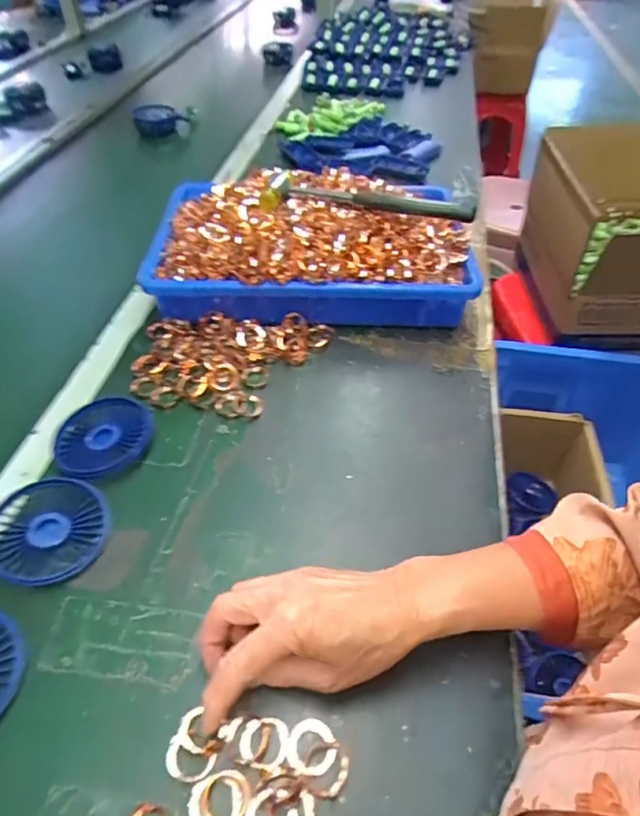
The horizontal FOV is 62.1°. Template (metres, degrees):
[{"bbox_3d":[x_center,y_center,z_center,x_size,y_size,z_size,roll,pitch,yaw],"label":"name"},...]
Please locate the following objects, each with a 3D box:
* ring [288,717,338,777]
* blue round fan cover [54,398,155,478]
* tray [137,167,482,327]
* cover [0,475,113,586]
[{"bbox_3d":[-0.005,0.206,0.323,0.029,0.004,0.029,-1,46,1],"label":"ring"},{"bbox_3d":[-0.197,0.028,0.483,0.081,0.017,0.088,-1,46,1],"label":"blue round fan cover"},{"bbox_3d":[-0.011,-0.199,0.632,0.354,0.110,0.227,-1,46,0],"label":"tray"},{"bbox_3d":[-0.214,0.096,0.419,0.087,0.020,0.087,-1,46,1],"label":"cover"}]

